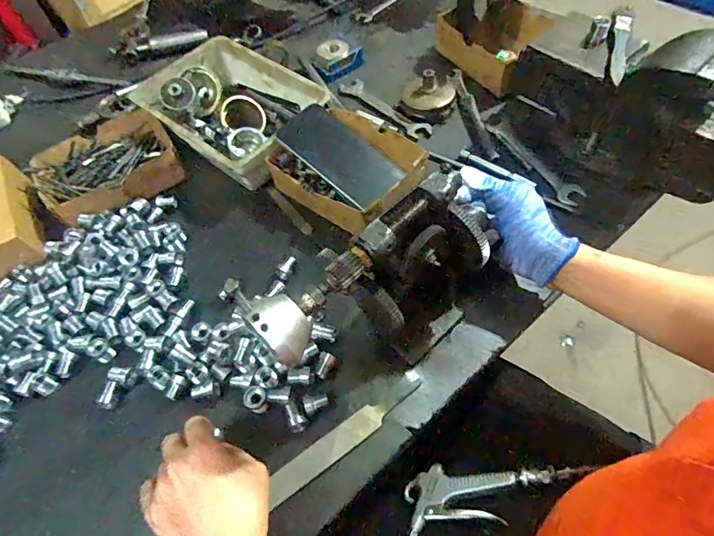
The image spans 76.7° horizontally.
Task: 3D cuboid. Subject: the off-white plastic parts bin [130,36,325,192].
[{"bbox_3d":[-0.178,-0.225,0.634,0.253,0.057,0.176,37,68,26],"label":"off-white plastic parts bin"}]

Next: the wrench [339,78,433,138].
[{"bbox_3d":[0.043,-0.238,0.668,0.030,0.008,0.173,-38,60,-18],"label":"wrench"}]

